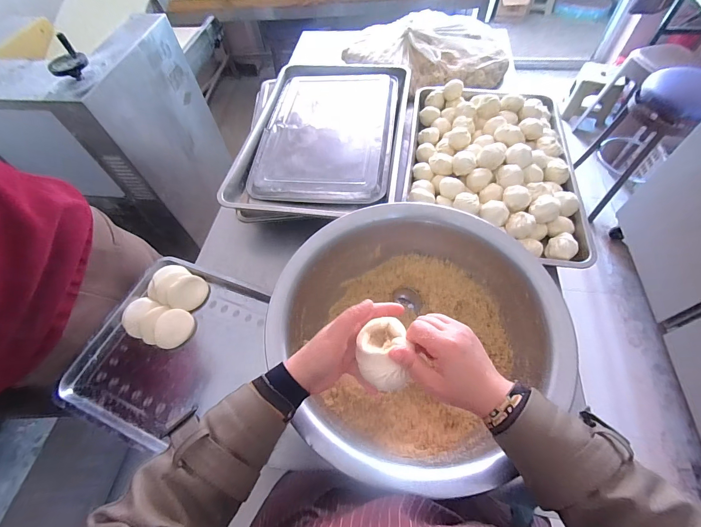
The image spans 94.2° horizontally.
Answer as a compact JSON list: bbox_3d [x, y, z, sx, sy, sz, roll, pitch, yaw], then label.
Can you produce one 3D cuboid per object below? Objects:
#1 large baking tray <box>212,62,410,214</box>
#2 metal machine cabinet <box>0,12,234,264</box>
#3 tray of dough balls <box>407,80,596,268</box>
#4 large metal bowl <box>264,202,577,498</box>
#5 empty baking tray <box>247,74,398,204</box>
[{"bbox_3d":[-0.063,-0.351,0.863,0.401,0.041,0.586,5,59,7],"label":"large baking tray"},{"bbox_3d":[-0.980,-0.454,1.371,0.682,0.776,0.591,6,59,7],"label":"metal machine cabinet"},{"bbox_3d":[0.343,-0.274,0.803,0.365,0.078,0.547,5,59,7],"label":"tray of dough balls"},{"bbox_3d":[0.096,0.110,0.539,0.421,0.141,0.404,-2,58,3],"label":"large metal bowl"},{"bbox_3d":[-0.060,-0.353,0.863,0.337,0.030,0.469,5,59,7],"label":"empty baking tray"}]

